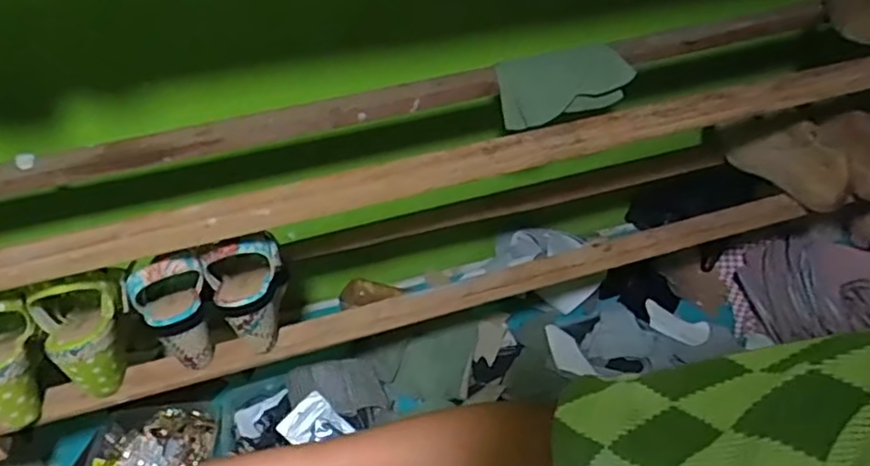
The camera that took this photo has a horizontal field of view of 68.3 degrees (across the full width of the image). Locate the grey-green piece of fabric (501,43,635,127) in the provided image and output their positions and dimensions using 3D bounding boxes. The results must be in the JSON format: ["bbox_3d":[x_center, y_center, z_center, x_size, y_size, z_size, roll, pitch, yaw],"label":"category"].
[{"bbox_3d":[0.167,-0.188,0.816,0.176,0.080,0.034,-12,40,-10],"label":"grey-green piece of fabric"}]

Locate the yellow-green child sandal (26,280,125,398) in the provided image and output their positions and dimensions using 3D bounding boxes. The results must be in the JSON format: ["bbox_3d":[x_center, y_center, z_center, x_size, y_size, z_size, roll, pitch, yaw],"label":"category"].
[{"bbox_3d":[-0.368,0.104,0.682,0.083,0.129,0.079,-30,46,-29],"label":"yellow-green child sandal"}]

